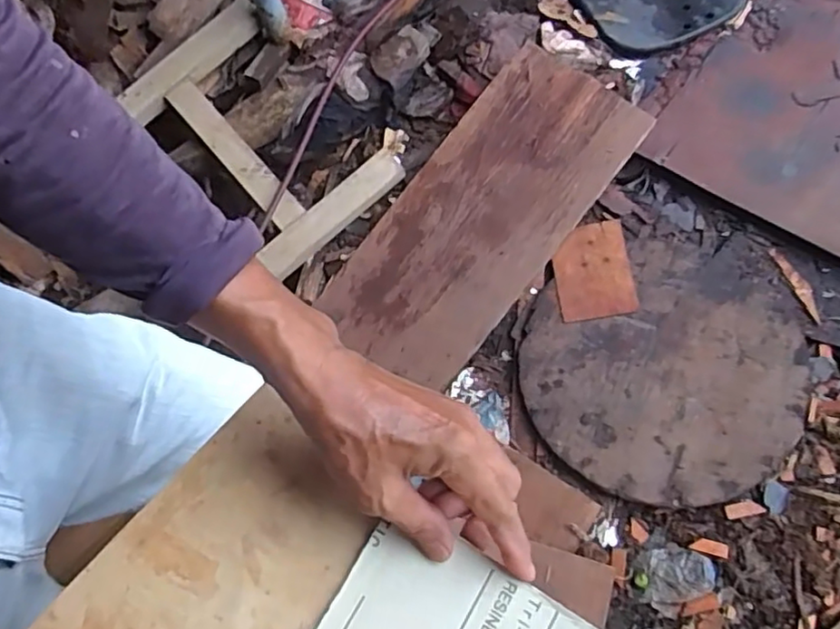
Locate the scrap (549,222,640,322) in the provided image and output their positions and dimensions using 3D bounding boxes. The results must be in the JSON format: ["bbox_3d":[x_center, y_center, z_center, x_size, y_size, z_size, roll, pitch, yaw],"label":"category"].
[{"bbox_3d":[0.319,-0.081,1.164,0.136,0.007,0.183,-9,71,10],"label":"scrap"}]

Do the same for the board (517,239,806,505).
[{"bbox_3d":[0.416,0.083,1.094,0.467,0.019,0.462,-5,68,12],"label":"board"}]

